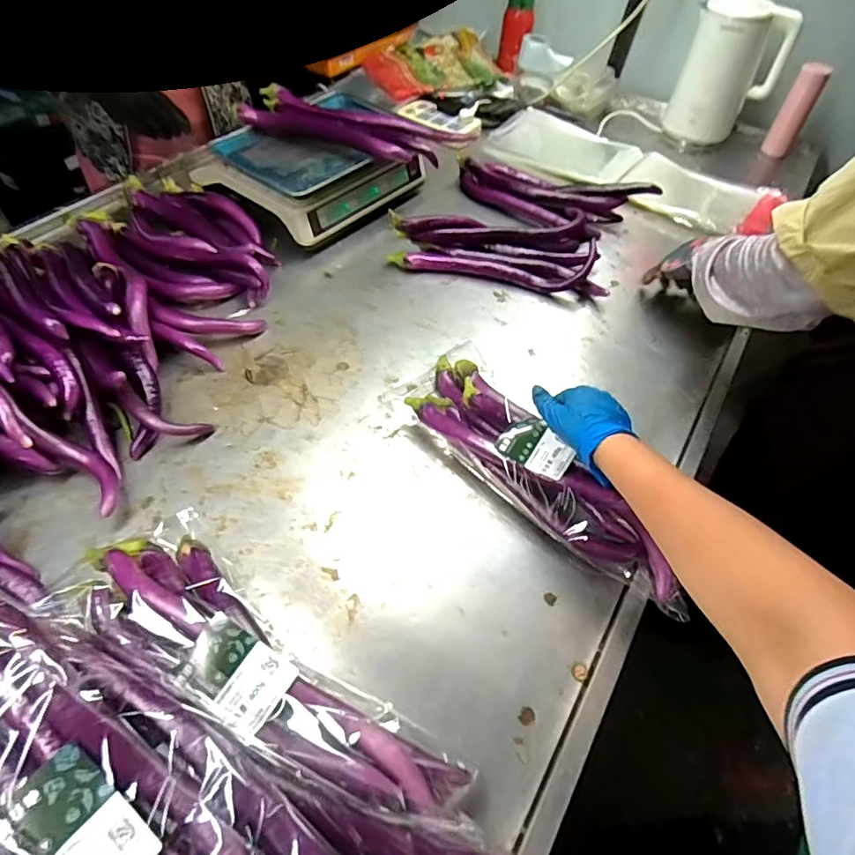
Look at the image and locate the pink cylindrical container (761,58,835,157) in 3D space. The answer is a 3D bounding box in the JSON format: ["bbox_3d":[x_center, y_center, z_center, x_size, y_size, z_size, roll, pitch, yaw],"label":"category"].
[{"bbox_3d":[0.786,-0.674,1.132,0.058,0.165,0.067,28,55,18],"label":"pink cylindrical container"}]

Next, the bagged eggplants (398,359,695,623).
[{"bbox_3d":[0.120,0.043,0.603,0.116,0.072,0.385,-31,58,-24],"label":"bagged eggplants"}]

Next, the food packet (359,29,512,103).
[{"bbox_3d":[0.018,-0.927,1.345,0.331,0.051,0.251,-23,57,-20],"label":"food packet"}]

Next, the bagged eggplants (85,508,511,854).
[{"bbox_3d":[-0.109,0.204,0.410,0.403,0.096,0.102,31,57,20],"label":"bagged eggplants"}]

